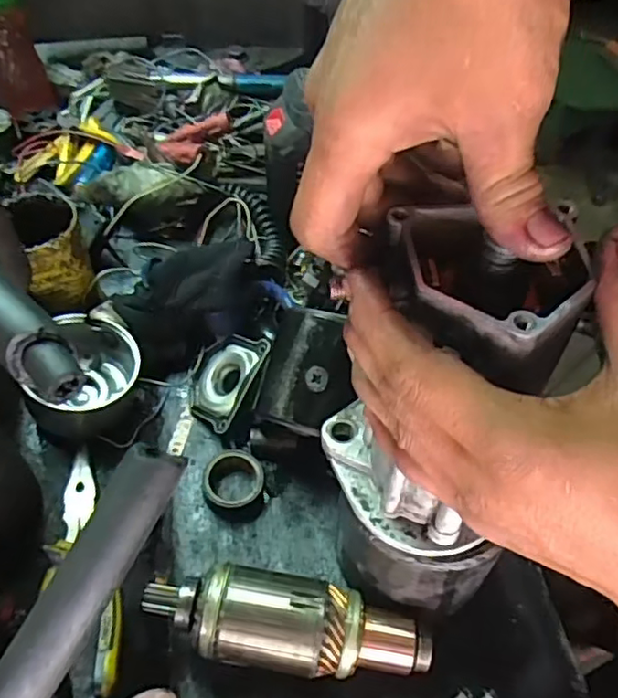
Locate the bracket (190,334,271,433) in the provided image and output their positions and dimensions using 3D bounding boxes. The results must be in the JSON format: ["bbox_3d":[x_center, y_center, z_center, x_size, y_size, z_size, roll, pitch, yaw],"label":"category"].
[{"bbox_3d":[-0.071,0.025,0.527,0.068,0.016,0.080,22,81,42],"label":"bracket"}]

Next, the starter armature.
[{"bbox_3d":[-0.014,0.181,0.403,0.180,0.058,0.053,6,51,5],"label":"starter armature"}]

